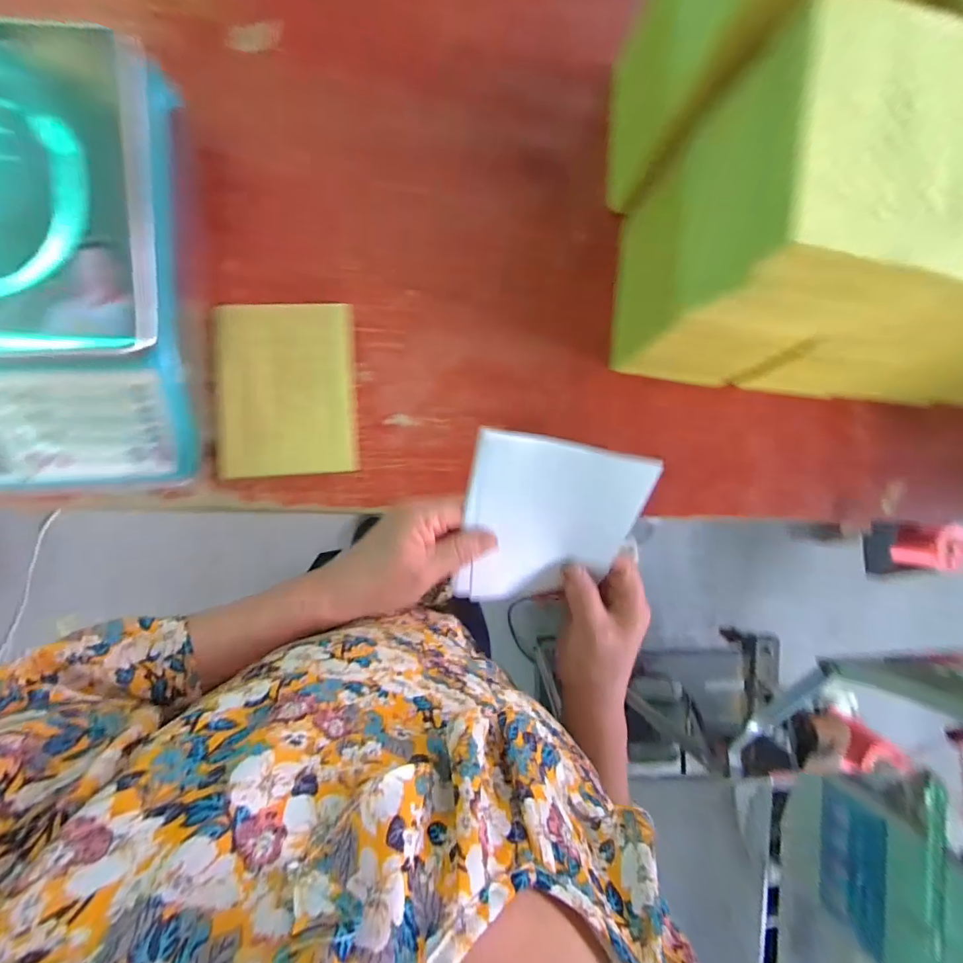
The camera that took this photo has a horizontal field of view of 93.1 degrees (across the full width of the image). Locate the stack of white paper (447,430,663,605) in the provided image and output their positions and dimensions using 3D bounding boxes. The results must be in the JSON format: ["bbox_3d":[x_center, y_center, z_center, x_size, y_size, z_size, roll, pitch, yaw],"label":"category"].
[{"bbox_3d":[0.047,0.035,0.330,0.117,0.017,0.149,7,126,-6],"label":"stack of white paper"}]

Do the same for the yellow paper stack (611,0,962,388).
[{"bbox_3d":[0.221,-0.191,0.365,0.127,0.224,0.165,8,89,-9],"label":"yellow paper stack"}]

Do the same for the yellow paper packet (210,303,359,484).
[{"bbox_3d":[-0.179,-0.084,0.421,0.119,0.012,0.153,-2,91,-9],"label":"yellow paper packet"}]

